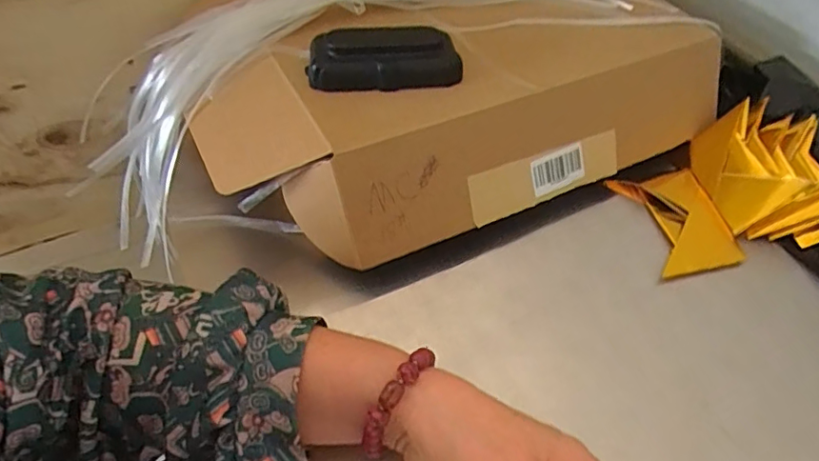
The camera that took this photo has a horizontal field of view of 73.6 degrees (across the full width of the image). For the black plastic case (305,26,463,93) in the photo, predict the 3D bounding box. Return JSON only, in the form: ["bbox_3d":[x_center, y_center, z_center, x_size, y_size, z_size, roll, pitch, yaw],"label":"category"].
[{"bbox_3d":[-0.018,-0.123,0.391,0.110,0.032,0.045,-8,55,-6],"label":"black plastic case"}]

